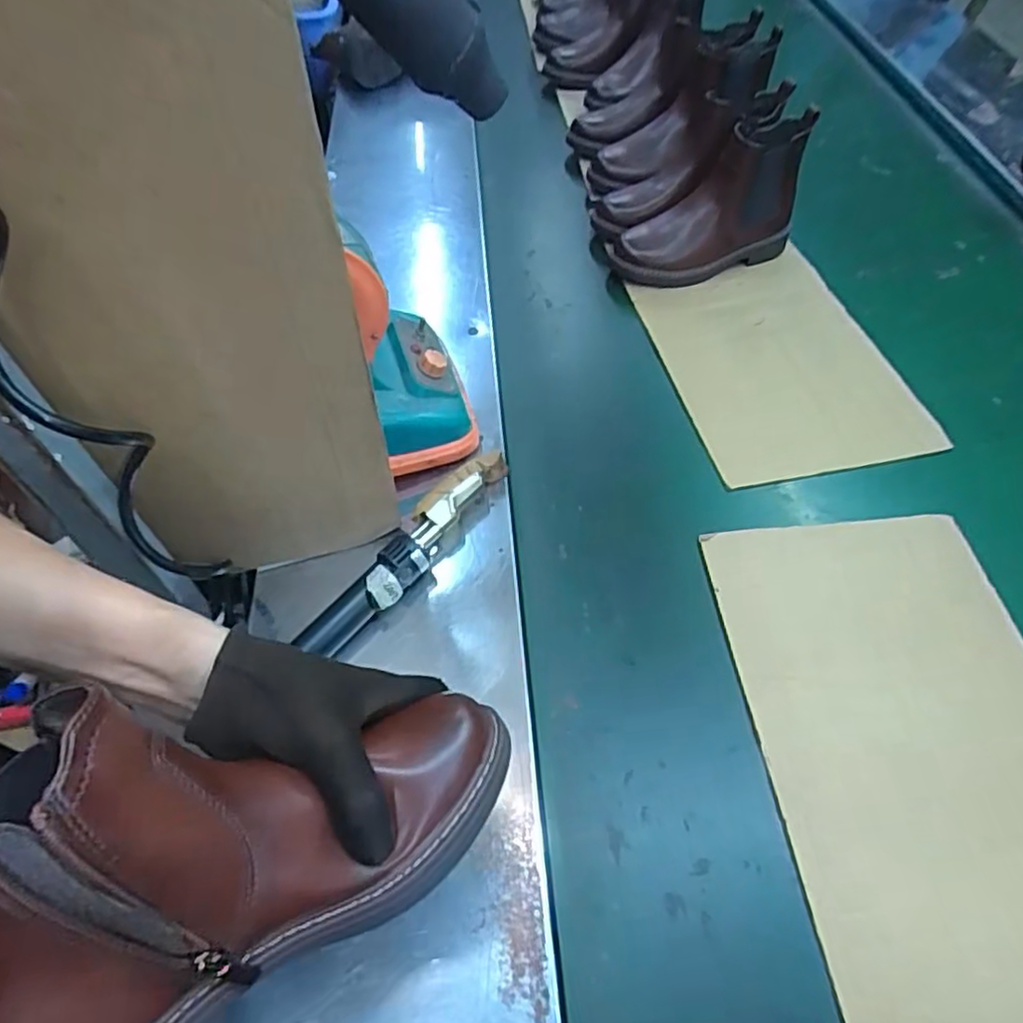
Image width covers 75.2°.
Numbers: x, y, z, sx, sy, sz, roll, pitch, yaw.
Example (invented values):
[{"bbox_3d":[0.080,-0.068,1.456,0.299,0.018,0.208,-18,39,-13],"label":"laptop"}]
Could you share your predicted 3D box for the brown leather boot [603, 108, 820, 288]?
[{"bbox_3d":[0.256,-0.386,0.846,0.234,0.154,0.085,-18,55,-12],"label":"brown leather boot"}]

